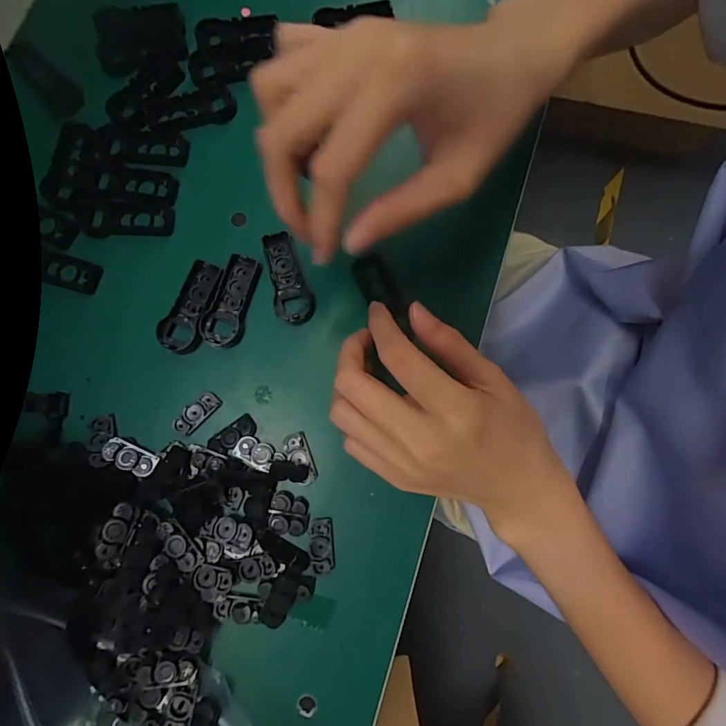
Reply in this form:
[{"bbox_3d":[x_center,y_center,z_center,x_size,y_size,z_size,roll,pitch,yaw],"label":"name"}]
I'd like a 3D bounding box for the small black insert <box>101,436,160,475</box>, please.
[{"bbox_3d":[-0.127,0.051,0.224,0.029,0.005,0.013,25,80,4],"label":"small black insert"}]

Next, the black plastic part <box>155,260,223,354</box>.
[{"bbox_3d":[-0.100,-0.033,0.240,0.023,0.008,0.055,17,80,2],"label":"black plastic part"}]

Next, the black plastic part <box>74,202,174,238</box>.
[{"bbox_3d":[-0.144,-0.087,0.252,0.055,0.006,0.021,-1,79,-1],"label":"black plastic part"}]

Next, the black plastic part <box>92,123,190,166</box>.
[{"bbox_3d":[-0.138,-0.135,0.260,0.054,0.009,0.023,3,79,0],"label":"black plastic part"}]

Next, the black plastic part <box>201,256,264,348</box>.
[{"bbox_3d":[-0.078,-0.036,0.243,0.021,0.010,0.055,13,80,2],"label":"black plastic part"}]

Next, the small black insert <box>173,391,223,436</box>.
[{"bbox_3d":[-0.094,0.028,0.232,0.028,0.004,0.012,-44,83,-8],"label":"small black insert"}]

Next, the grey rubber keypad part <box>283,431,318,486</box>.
[{"bbox_3d":[-0.035,0.053,0.231,0.013,0.004,0.029,-20,80,-4],"label":"grey rubber keypad part"}]

